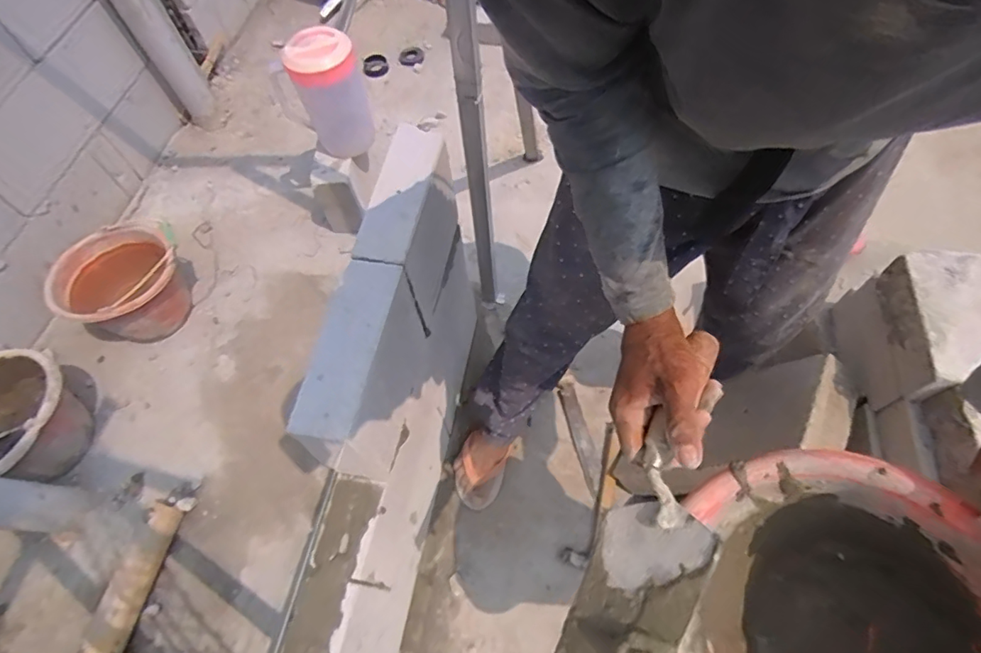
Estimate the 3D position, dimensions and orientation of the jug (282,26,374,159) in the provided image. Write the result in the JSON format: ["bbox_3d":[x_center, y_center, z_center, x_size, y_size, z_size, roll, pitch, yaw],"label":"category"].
[{"bbox_3d":[-0.379,-0.561,1.284,0.164,0.283,0.166,-19,61,-6],"label":"jug"}]

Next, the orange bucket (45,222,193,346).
[{"bbox_3d":[-0.889,-0.093,1.330,0.275,0.218,0.294,30,67,19],"label":"orange bucket"}]

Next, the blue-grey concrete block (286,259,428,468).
[{"bbox_3d":[-0.164,0.064,0.711,0.080,0.194,0.233,7,62,8],"label":"blue-grey concrete block"}]

